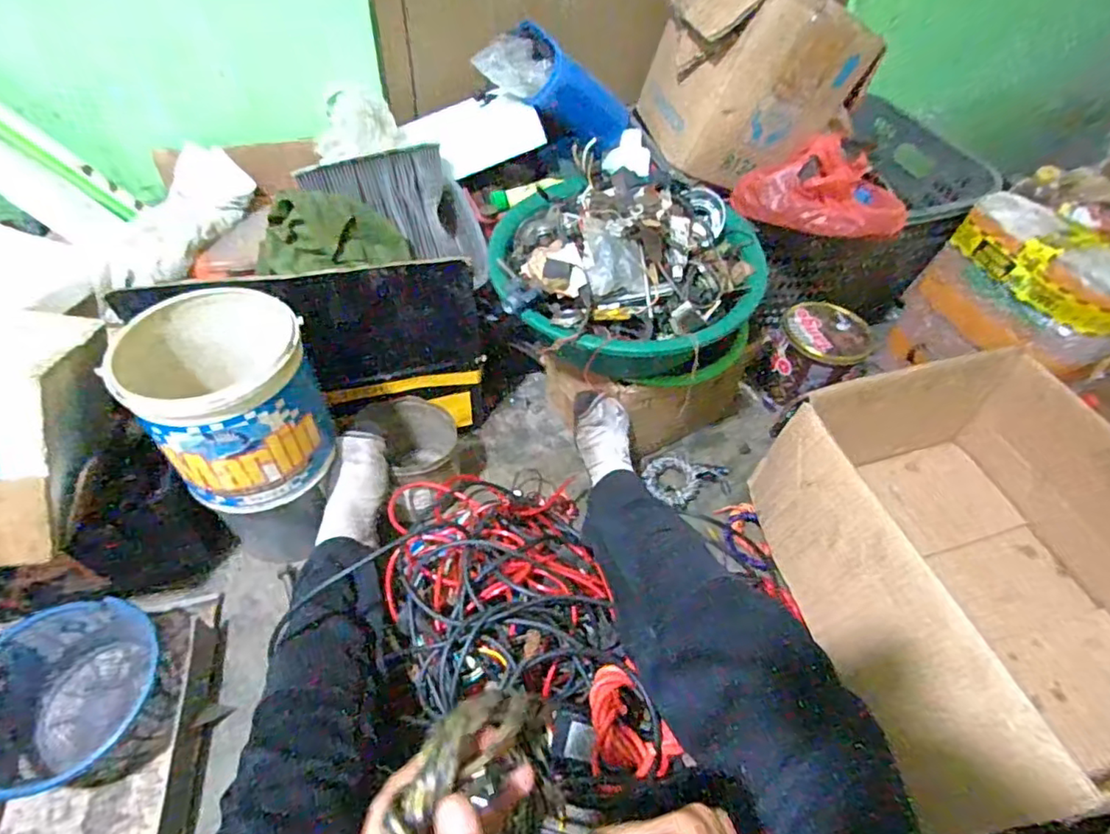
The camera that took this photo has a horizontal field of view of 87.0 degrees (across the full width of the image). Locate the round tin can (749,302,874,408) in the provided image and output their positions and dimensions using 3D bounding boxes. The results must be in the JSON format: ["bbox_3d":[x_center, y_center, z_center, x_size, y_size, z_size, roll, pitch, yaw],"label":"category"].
[{"bbox_3d":[0.448,-0.105,1.020,0.139,0.128,0.147,2,50,-2],"label":"round tin can"}]

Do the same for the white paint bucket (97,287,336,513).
[{"bbox_3d":[-0.369,-0.022,0.673,0.179,0.187,0.188,-18,53,-18],"label":"white paint bucket"}]

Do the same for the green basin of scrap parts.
[{"bbox_3d":[0.099,-0.196,0.788,0.321,0.201,0.316,2,50,-2],"label":"green basin of scrap parts"}]

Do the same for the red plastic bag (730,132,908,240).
[{"bbox_3d":[0.377,-0.326,0.814,0.223,0.089,0.147,21,52,14],"label":"red plastic bag"}]

